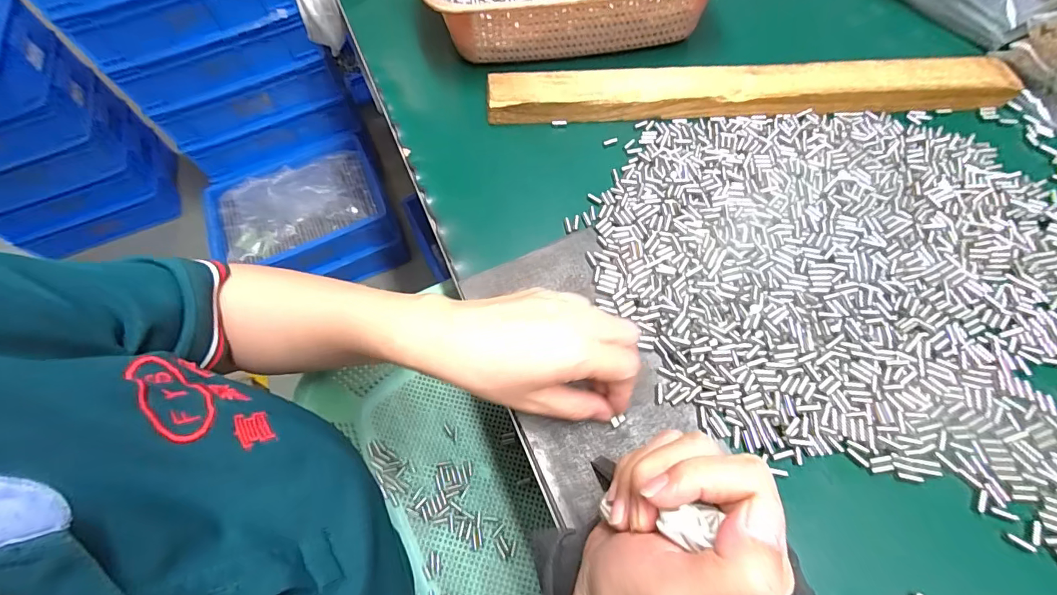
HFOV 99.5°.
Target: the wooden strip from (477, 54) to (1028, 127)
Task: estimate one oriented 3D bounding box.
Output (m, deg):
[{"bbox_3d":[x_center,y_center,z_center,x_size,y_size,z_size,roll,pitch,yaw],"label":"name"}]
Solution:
[{"bbox_3d":[0.181,-0.184,0.391,0.429,0.016,0.046,-1,64,2],"label":"wooden strip"}]

